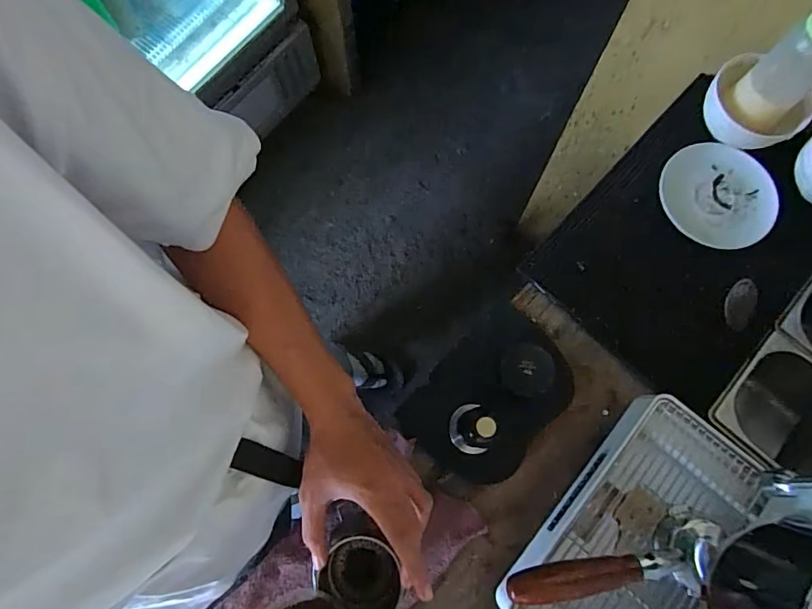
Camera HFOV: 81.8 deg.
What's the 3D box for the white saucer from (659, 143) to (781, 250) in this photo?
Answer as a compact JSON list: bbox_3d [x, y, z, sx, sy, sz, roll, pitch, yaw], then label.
[{"bbox_3d":[0.424,-0.148,0.641,0.147,0.024,0.142,0,75,0],"label":"white saucer"}]

